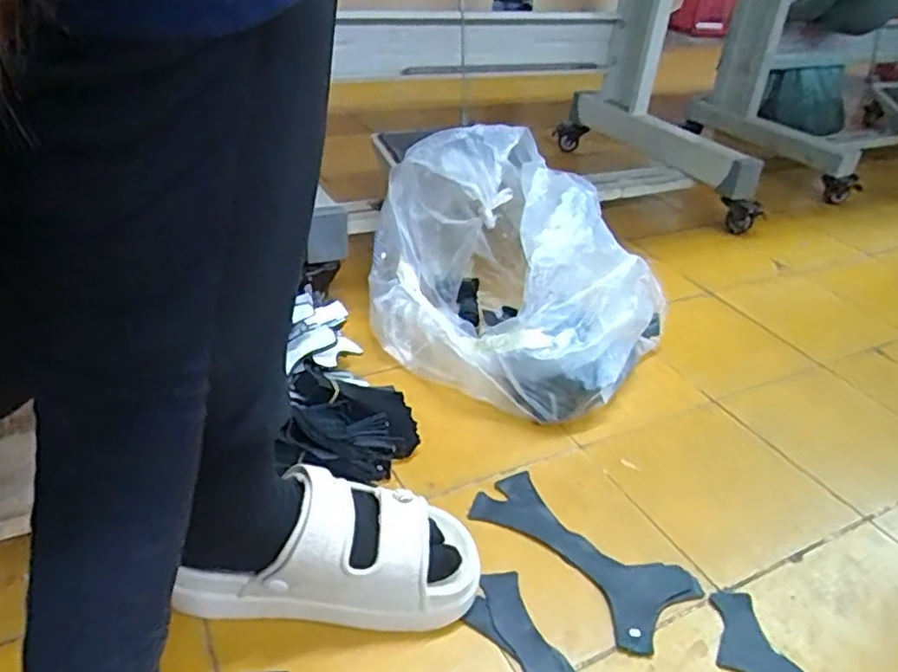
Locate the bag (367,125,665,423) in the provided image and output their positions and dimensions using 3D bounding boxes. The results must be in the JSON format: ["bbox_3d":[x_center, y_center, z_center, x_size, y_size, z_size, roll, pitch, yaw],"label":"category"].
[{"bbox_3d":[0.075,-0.087,0.841,0.297,0.227,0.360,-21,42,-34],"label":"bag"}]

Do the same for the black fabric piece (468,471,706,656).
[{"bbox_3d":[0.117,0.191,0.617,0.093,0.007,0.197,-29,47,-33],"label":"black fabric piece"}]

